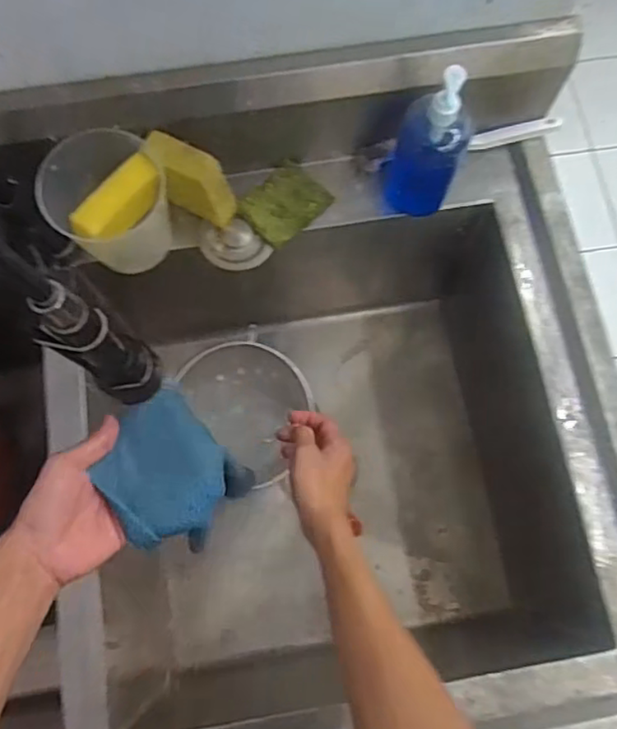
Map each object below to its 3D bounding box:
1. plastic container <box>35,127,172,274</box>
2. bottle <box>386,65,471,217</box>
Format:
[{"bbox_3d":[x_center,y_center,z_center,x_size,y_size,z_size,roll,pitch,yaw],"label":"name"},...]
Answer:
[{"bbox_3d":[-0.206,-0.167,0.648,0.118,0.101,0.108,0,74,-1],"label":"plastic container"},{"bbox_3d":[0.125,-0.227,0.633,0.068,0.190,0.053,12,74,2],"label":"bottle"}]

